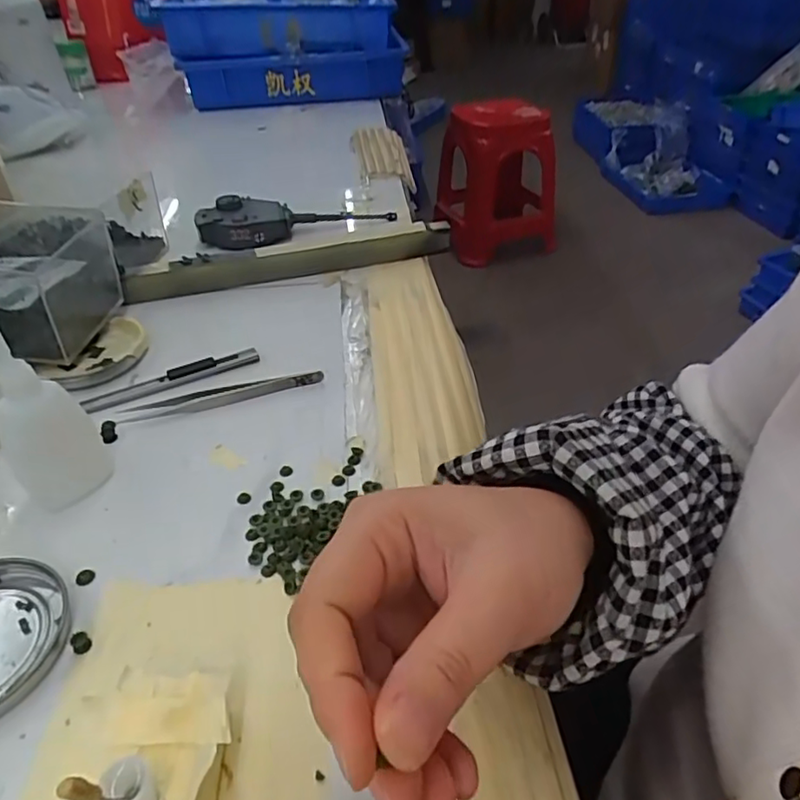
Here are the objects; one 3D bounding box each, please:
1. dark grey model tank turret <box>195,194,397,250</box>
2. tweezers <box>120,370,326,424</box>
[{"bbox_3d":[-0.097,-0.174,0.576,0.183,0.032,0.048,-8,39,-8],"label":"dark grey model tank turret"},{"bbox_3d":[-0.113,-0.003,0.388,0.127,0.011,0.013,-11,40,-12],"label":"tweezers"}]

